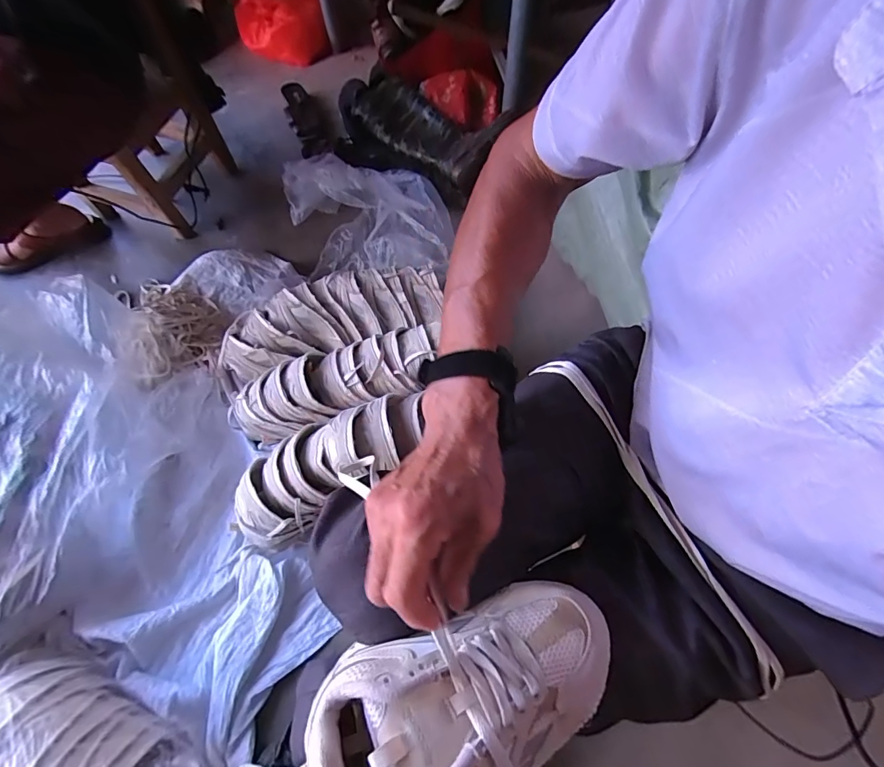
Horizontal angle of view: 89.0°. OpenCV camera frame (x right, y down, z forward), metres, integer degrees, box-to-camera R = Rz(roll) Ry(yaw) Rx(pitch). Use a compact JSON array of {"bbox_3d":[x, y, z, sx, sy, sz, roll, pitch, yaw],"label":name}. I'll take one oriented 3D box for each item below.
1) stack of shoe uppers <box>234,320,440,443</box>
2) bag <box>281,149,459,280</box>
[{"bbox_3d":[-0.199,-0.005,0.828,0.403,0.106,0.136,-15,67,-4],"label":"stack of shoe uppers"},{"bbox_3d":[-0.183,-0.420,1.107,0.376,0.081,0.435,-14,67,-4],"label":"bag"}]

